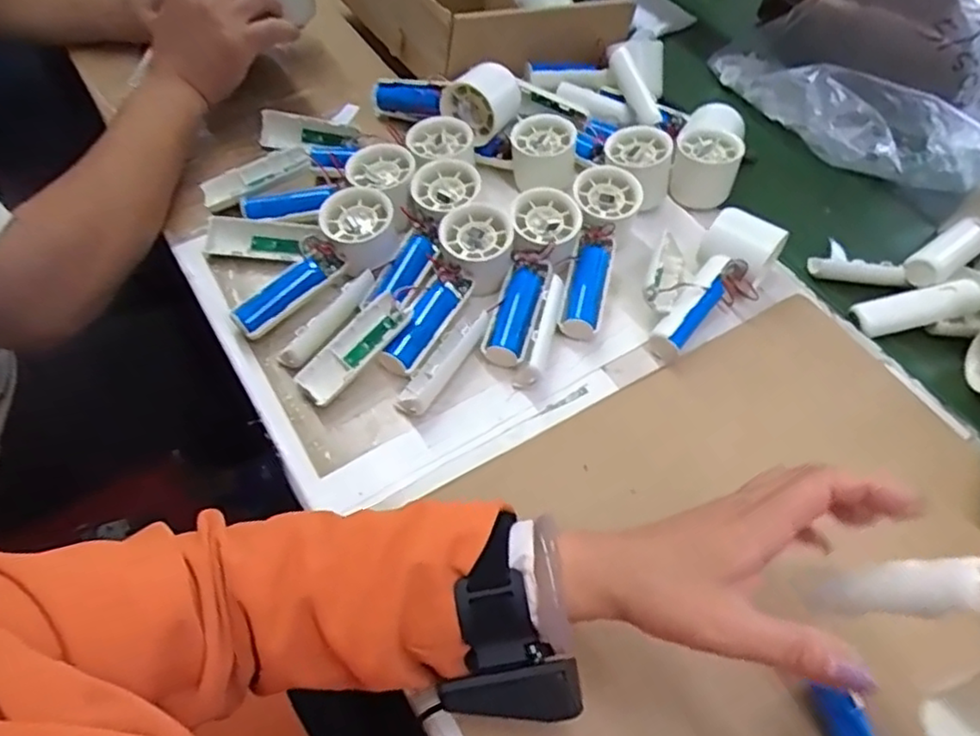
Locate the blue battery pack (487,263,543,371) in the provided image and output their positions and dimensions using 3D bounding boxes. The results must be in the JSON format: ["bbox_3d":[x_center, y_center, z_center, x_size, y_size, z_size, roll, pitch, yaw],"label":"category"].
[{"bbox_3d":[0.022,-0.040,0.519,0.027,0.023,0.081,17,57,8],"label":"blue battery pack"}]

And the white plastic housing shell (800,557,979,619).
[{"bbox_3d":[0.181,0.100,0.298,0.012,0.088,0.025,33,55,-20],"label":"white plastic housing shell"}]

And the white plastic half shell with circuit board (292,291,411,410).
[{"bbox_3d":[-0.100,-0.014,0.491,0.035,0.017,0.094,39,78,21],"label":"white plastic half shell with circuit board"}]

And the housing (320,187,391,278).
[{"bbox_3d":[-0.105,-0.112,0.532,0.053,0.034,0.064,-17,59,-14],"label":"housing"}]

